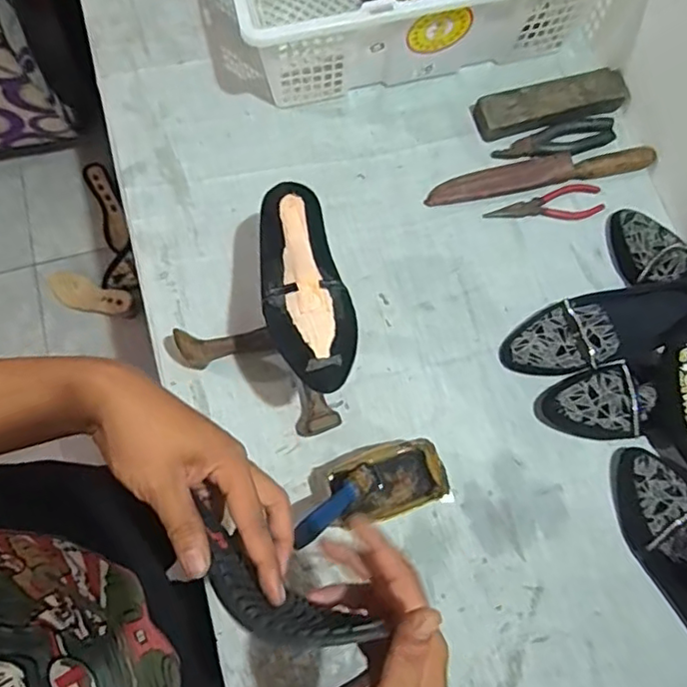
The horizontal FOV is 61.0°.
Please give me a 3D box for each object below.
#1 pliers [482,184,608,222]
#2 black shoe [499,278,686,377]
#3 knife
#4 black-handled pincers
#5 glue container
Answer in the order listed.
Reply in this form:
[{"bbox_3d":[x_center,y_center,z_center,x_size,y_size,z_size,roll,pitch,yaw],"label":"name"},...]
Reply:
[{"bbox_3d":[0.263,-0.179,0.764,0.150,0.009,0.046,-9,75,-4],"label":"pliers"},{"bbox_3d":[0.303,-0.021,0.677,0.230,0.057,0.085,-18,75,8],"label":"black shoe"},{"bbox_3d":[0.254,-0.228,0.765,0.292,0.034,0.046,-9,75,-4],"label":"knife"},{"bbox_3d":[0.284,-0.271,0.778,0.158,0.015,0.044,-16,75,-6],"label":"black-handled pincers"},{"bbox_3d":[0.048,0.155,0.641,0.121,0.063,0.072,-18,75,-6],"label":"glue container"}]

